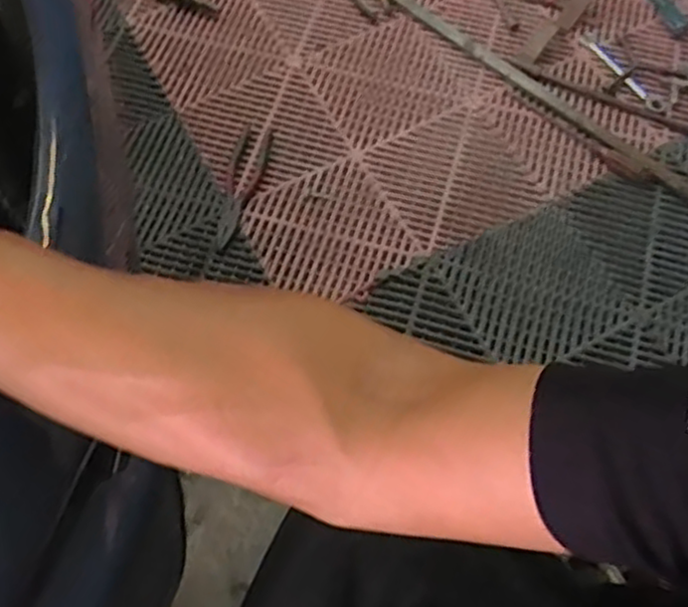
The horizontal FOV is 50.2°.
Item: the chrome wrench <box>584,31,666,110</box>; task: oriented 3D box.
[{"bbox_3d":[0.423,-0.353,1.123,0.023,0.011,0.173,-33,69,-14],"label":"chrome wrench"}]

